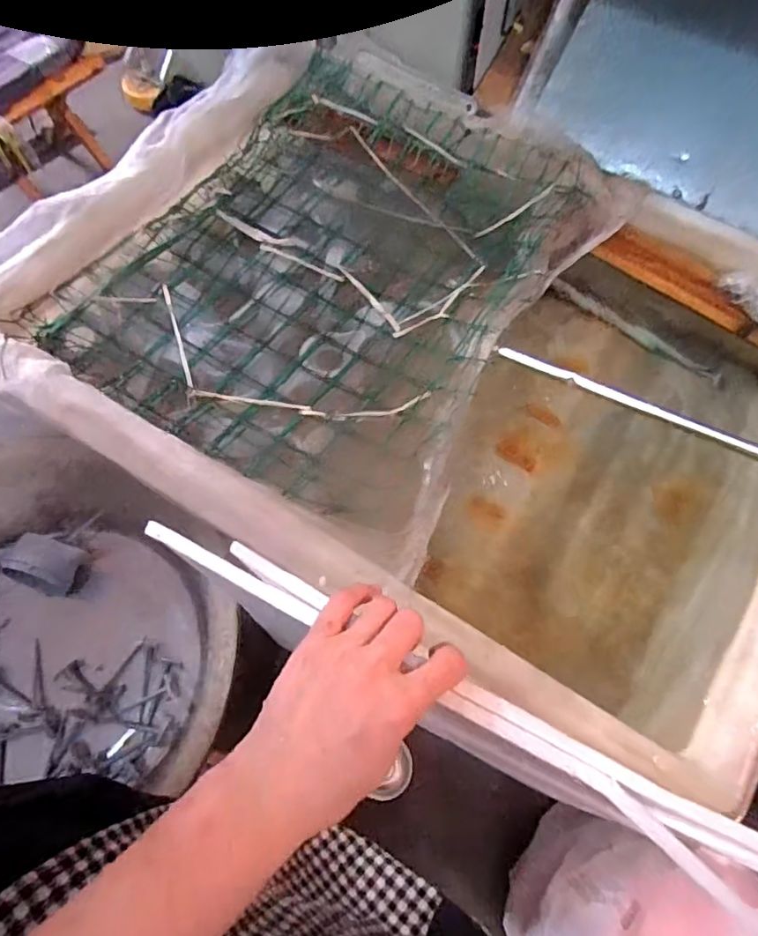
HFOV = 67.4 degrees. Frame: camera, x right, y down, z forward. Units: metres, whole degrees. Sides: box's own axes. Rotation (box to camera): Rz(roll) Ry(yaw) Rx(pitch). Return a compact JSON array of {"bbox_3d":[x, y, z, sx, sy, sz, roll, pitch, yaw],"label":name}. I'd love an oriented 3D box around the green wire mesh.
[{"bbox_3d":[-0.059,-0.323,0.856,0.579,0.071,0.718,29,68,11],"label":"green wire mesh"}]

